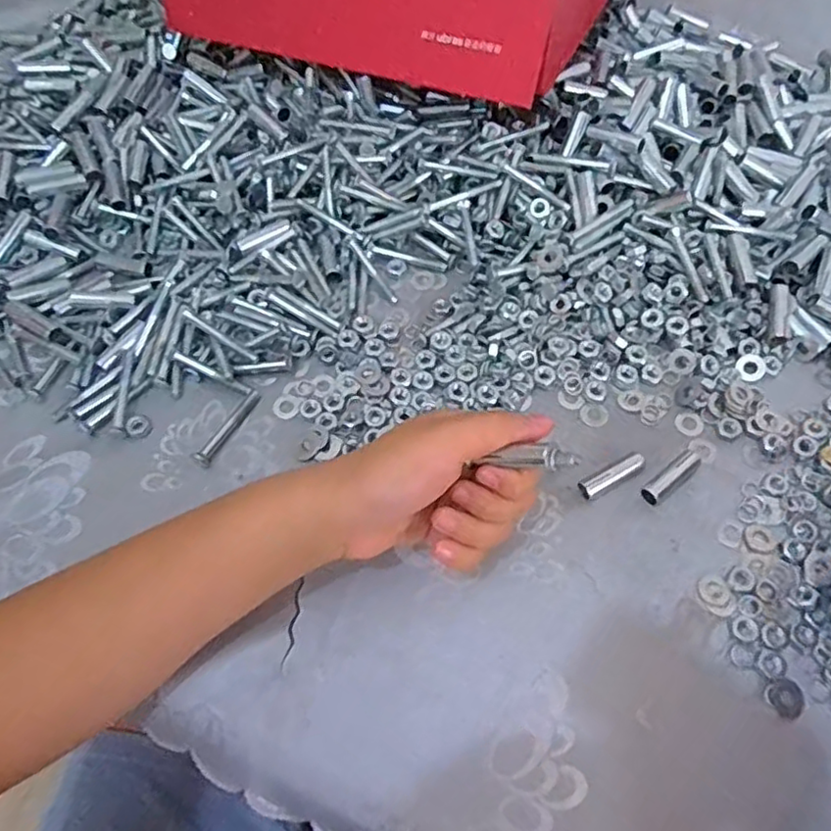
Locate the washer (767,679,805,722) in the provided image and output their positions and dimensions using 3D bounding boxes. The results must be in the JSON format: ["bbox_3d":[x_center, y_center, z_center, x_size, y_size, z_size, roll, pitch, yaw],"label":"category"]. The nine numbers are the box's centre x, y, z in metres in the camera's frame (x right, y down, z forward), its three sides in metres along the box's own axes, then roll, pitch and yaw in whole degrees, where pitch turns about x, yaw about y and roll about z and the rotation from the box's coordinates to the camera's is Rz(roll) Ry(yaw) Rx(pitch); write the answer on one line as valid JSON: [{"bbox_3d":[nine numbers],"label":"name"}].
[{"bbox_3d":[0.181,0.137,0.315,0.016,0.004,0.017,0,62,0],"label":"washer"}]

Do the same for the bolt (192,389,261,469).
[{"bbox_3d":[-0.113,0.006,0.388,0.012,0.006,0.055,27,65,14],"label":"bolt"}]

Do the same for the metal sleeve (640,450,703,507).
[{"bbox_3d":[0.145,0.035,0.367,0.041,0.008,0.012,-36,67,-17],"label":"metal sleeve"}]

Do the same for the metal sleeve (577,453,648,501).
[{"bbox_3d":[0.112,0.034,0.367,0.041,0.012,0.010,-22,64,-12],"label":"metal sleeve"}]

